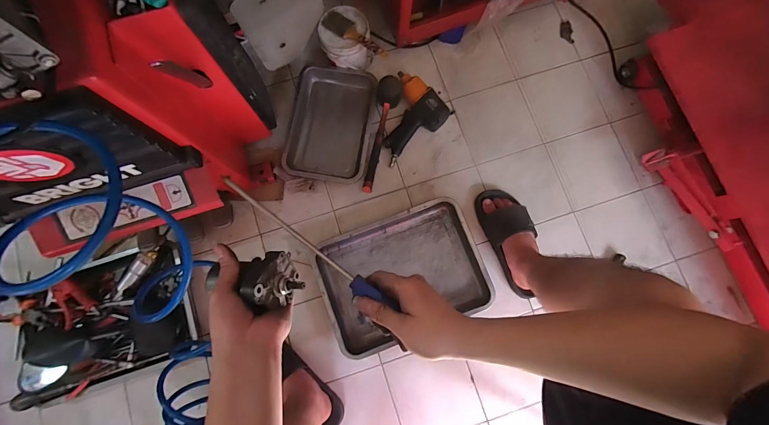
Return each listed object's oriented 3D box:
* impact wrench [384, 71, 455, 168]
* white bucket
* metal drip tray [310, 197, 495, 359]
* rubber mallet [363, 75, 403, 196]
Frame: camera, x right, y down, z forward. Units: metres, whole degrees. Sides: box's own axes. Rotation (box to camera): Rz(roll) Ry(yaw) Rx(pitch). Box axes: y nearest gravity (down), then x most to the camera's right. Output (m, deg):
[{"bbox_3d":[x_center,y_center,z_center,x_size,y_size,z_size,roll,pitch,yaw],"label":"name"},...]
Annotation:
[{"bbox_3d":[0.060,-0.240,0.904,0.171,0.065,0.226,33,81,5],"label":"impact wrench"},{"bbox_3d":[-0.101,-0.448,0.907,0.130,0.125,0.130,-15,80,-3],"label":"white bucket"},{"bbox_3d":[0.043,0.153,0.845,0.388,0.045,0.287,-20,81,-4],"label":"metal drip tray"},{"bbox_3d":[-0.003,-0.203,0.877,0.066,0.078,0.307,9,80,1],"label":"rubber mallet"}]

